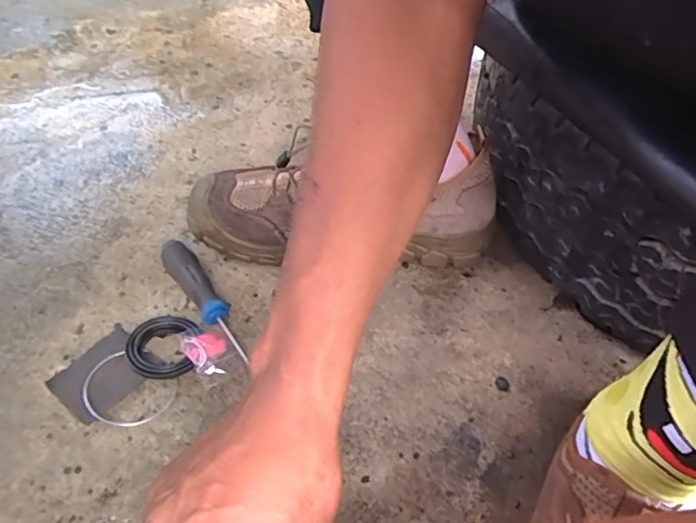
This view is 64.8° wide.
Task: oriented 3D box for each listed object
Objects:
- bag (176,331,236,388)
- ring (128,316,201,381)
[{"bbox_3d":[-0.111,0.074,0.441,0.033,0.015,0.050,-26,53,-24],"label":"bag"},{"bbox_3d":[-0.150,0.069,0.443,0.052,0.013,0.054,1,47,-1],"label":"ring"}]

